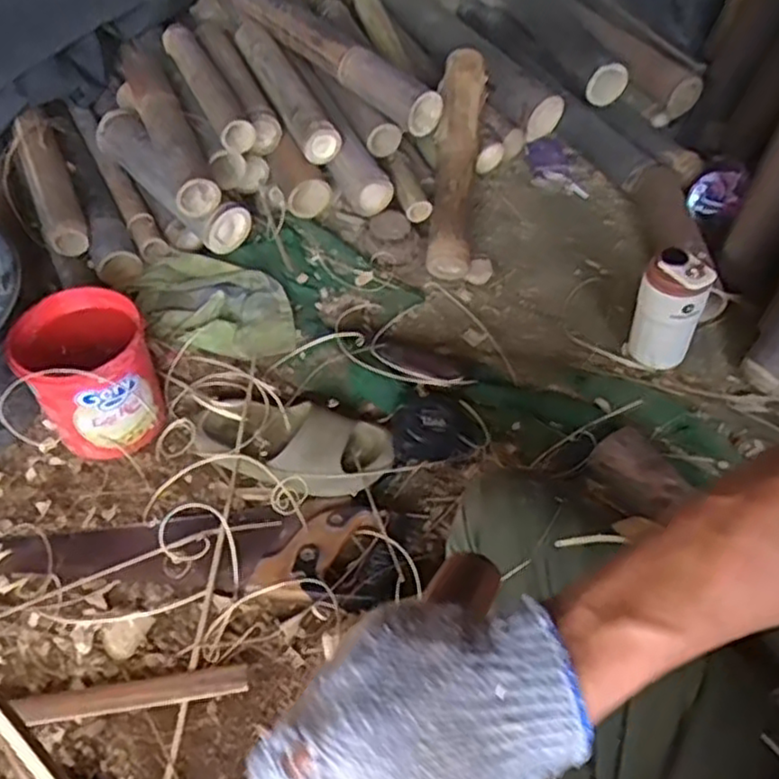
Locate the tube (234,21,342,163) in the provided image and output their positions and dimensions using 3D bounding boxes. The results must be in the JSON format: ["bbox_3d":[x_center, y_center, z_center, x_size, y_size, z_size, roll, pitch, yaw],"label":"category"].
[{"bbox_3d":[-0.168,-0.473,1.105,0.062,0.063,0.331,-24,55,-17],"label":"tube"}]

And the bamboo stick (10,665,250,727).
[{"bbox_3d":[-0.422,0.319,0.679,0.569,0.026,0.030,-7,52,-4],"label":"bamboo stick"}]

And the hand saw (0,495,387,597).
[{"bbox_3d":[-0.246,0.179,0.765,0.458,0.031,0.112,-5,52,-3],"label":"hand saw"}]

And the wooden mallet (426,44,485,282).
[{"bbox_3d":[0.102,-0.348,1.067,0.066,0.054,0.376,5,76,4],"label":"wooden mallet"}]

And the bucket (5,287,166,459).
[{"bbox_3d":[-0.346,-0.016,0.837,0.132,0.150,0.132,0,52,1],"label":"bucket"}]

